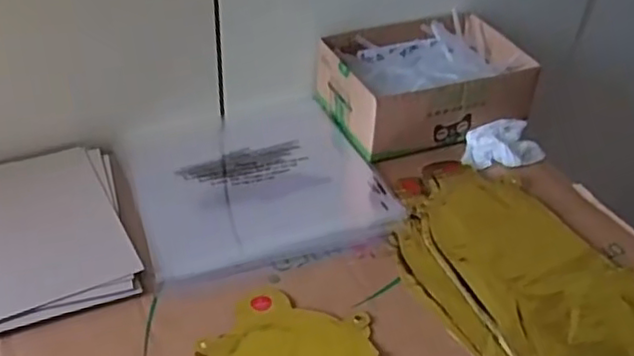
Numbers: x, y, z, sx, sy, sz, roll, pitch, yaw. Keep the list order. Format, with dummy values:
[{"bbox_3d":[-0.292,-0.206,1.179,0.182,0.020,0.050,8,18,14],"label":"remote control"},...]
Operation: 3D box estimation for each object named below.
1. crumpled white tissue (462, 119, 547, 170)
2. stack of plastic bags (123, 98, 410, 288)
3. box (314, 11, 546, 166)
[{"bbox_3d":[0.176,-0.033,0.636,0.077,0.022,0.044,-8,42,-14],"label":"crumpled white tissue"},{"bbox_3d":[-0.055,-0.002,0.598,0.206,0.012,0.201,-11,43,-17],"label":"stack of plastic bags"},{"bbox_3d":[0.108,-0.097,0.674,0.190,0.071,0.134,-14,44,-20],"label":"box"}]

